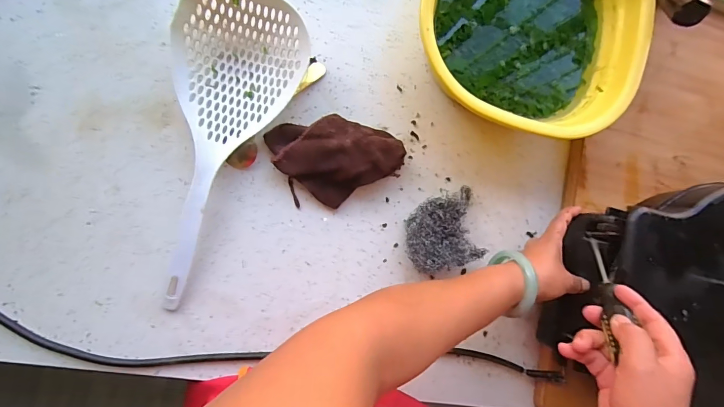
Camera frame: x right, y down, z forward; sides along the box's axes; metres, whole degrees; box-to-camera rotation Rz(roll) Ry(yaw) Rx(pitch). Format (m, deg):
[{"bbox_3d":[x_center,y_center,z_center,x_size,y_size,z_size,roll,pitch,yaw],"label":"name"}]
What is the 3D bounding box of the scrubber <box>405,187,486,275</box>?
[{"bbox_3d":[0.095,0.032,0.451,0.096,0.044,0.086,-11,91,-8],"label":"scrubber"}]

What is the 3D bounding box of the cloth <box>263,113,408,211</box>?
[{"bbox_3d":[-0.025,-0.050,0.429,0.147,0.050,0.093,-9,90,-8],"label":"cloth"}]

